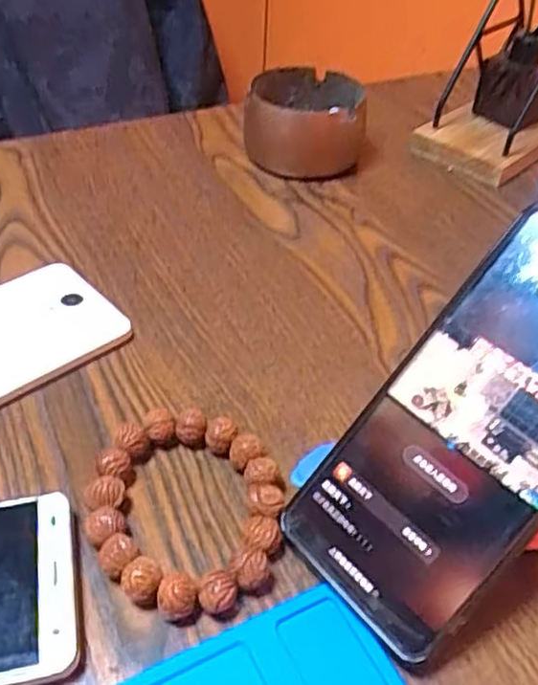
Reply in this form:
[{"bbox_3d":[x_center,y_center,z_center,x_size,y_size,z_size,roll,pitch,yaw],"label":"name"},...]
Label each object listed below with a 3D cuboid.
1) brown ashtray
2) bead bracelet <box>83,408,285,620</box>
[{"bbox_3d":[0.029,-0.164,0.510,0.086,0.049,0.091,11,43,7],"label":"brown ashtray"},{"bbox_3d":[-0.034,0.066,0.278,0.079,0.016,0.084,2,43,-2],"label":"bead bracelet"}]

